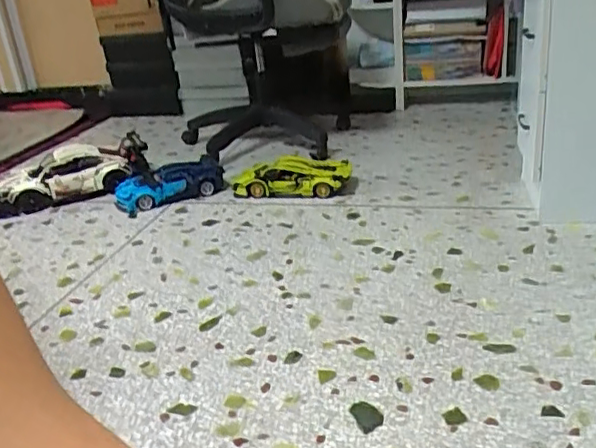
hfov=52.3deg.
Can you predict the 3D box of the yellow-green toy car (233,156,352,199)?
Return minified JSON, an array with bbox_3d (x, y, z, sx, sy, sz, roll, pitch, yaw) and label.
[{"bbox_3d":[-0.020,-0.134,1.761,0.324,0.072,0.163,5,27,24],"label":"yellow-green toy car"}]

